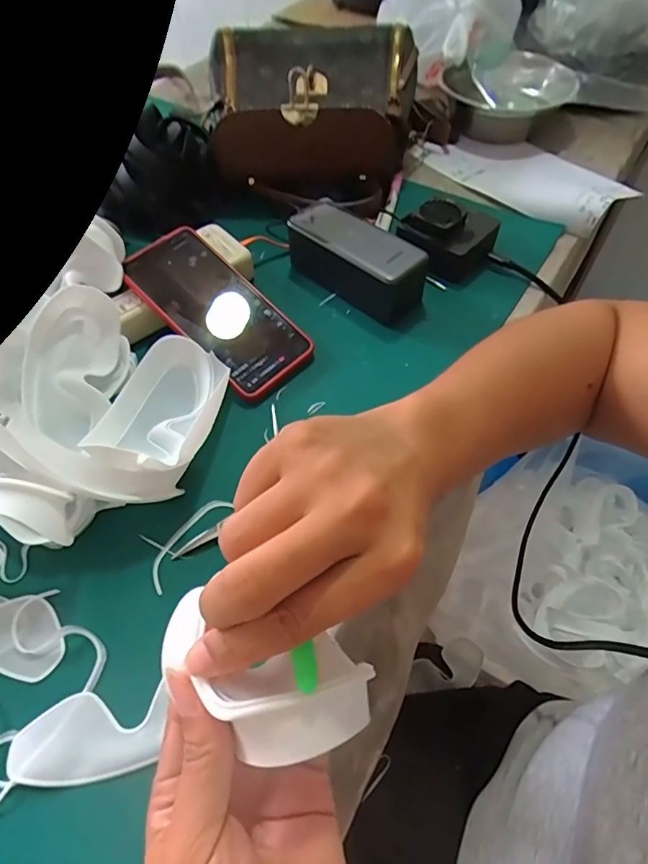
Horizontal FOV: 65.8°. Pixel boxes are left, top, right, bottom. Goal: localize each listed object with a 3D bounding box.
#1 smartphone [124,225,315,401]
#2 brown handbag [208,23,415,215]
[{"bbox_3d":[-0.089,-0.104,0.415,0.168,0.013,0.075,44,65,10],"label":"smartphone"},{"bbox_3d":[-0.020,-0.343,0.538,0.214,0.098,0.182,9,56,7],"label":"brown handbag"}]

